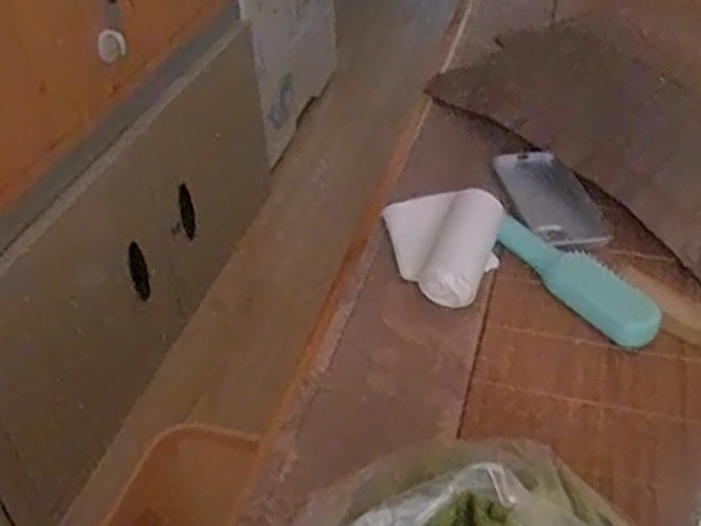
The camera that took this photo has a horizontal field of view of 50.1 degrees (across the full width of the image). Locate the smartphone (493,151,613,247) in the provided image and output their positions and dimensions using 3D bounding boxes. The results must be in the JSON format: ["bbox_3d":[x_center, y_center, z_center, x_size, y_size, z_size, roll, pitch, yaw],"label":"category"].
[{"bbox_3d":[0.198,-0.066,0.744,0.072,0.013,0.151,-11,43,0],"label":"smartphone"}]

